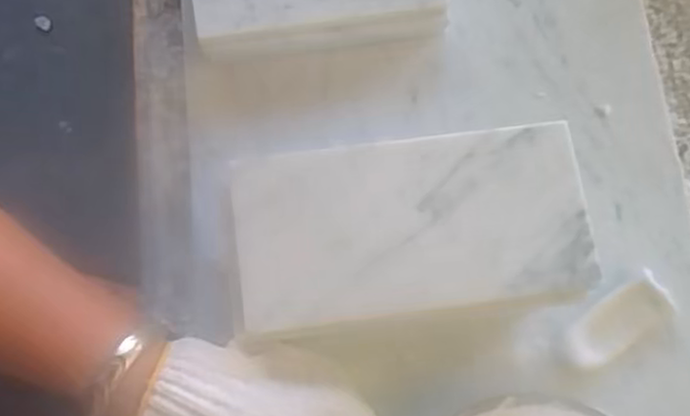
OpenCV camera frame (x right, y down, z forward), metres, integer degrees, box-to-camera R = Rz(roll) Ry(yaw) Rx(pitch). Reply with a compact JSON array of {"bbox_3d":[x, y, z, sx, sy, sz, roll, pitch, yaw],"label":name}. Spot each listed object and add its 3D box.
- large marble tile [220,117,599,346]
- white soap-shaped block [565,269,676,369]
[{"bbox_3d":[0.029,0.008,0.310,0.150,0.012,0.078,-7,75,-4],"label":"large marble tile"},{"bbox_3d":[0.154,0.066,0.405,0.064,0.013,0.031,-33,78,-10],"label":"white soap-shaped block"}]

